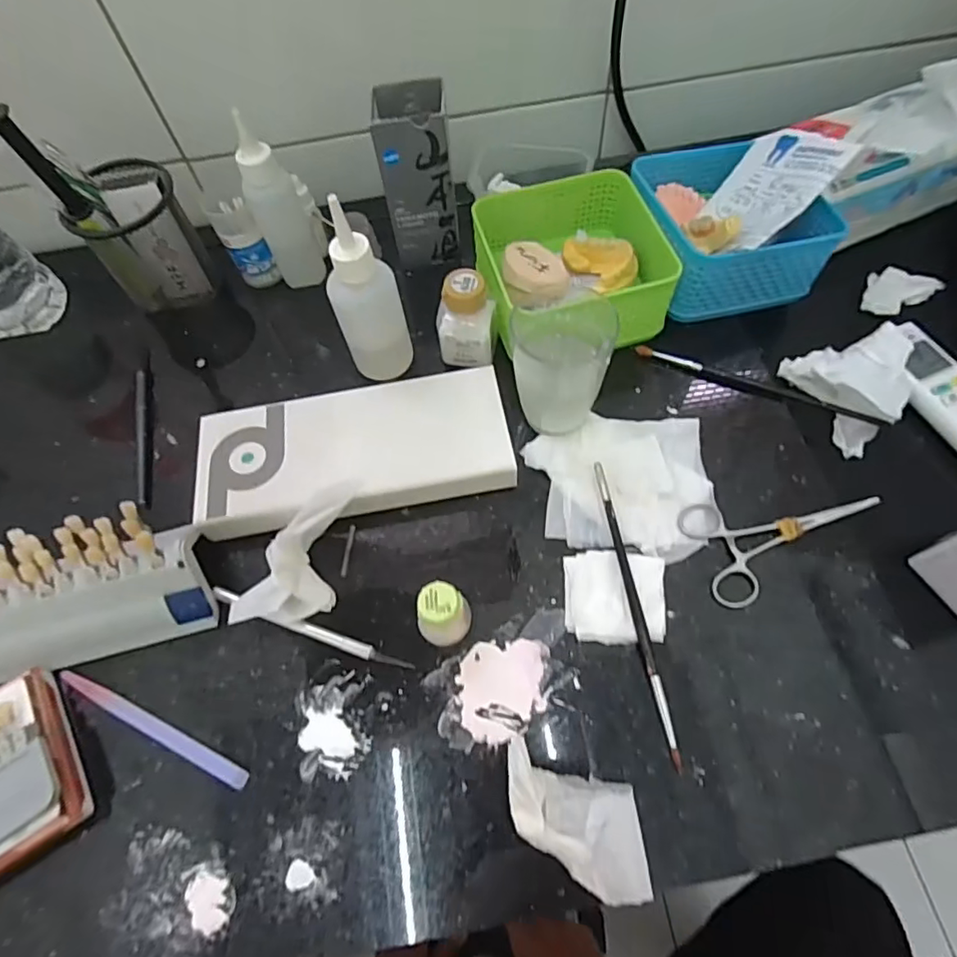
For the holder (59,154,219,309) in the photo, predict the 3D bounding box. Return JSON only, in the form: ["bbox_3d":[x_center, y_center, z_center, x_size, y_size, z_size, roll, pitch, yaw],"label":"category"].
[{"bbox_3d":[-0.288,-0.210,0.486,0.084,0.101,0.077,-32,67,-12],"label":"holder"}]

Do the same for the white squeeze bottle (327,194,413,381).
[{"bbox_3d":[-0.080,-0.122,0.398,0.044,0.127,0.038,19,67,12],"label":"white squeeze bottle"}]

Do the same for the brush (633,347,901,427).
[{"bbox_3d":[0.208,-0.071,0.426,0.180,0.009,0.013,19,67,12],"label":"brush"}]

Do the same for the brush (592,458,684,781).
[{"bbox_3d":[0.097,0.077,0.353,0.007,0.009,0.187,-9,64,-1],"label":"brush"}]

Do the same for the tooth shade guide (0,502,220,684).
[{"bbox_3d":[-0.260,0.075,0.345,0.172,0.071,0.063,-13,64,-3],"label":"tooth shade guide"}]

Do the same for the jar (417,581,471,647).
[{"bbox_3d":[-0.020,0.083,0.343,0.027,0.044,0.029,-1,64,3],"label":"jar"}]

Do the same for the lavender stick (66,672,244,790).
[{"bbox_3d":[-0.196,0.148,0.338,0.138,0.006,0.009,22,67,13],"label":"lavender stick"}]

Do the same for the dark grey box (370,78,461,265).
[{"bbox_3d":[-0.050,-0.252,0.479,0.060,0.122,0.066,-9,64,-2],"label":"dark grey box"}]

